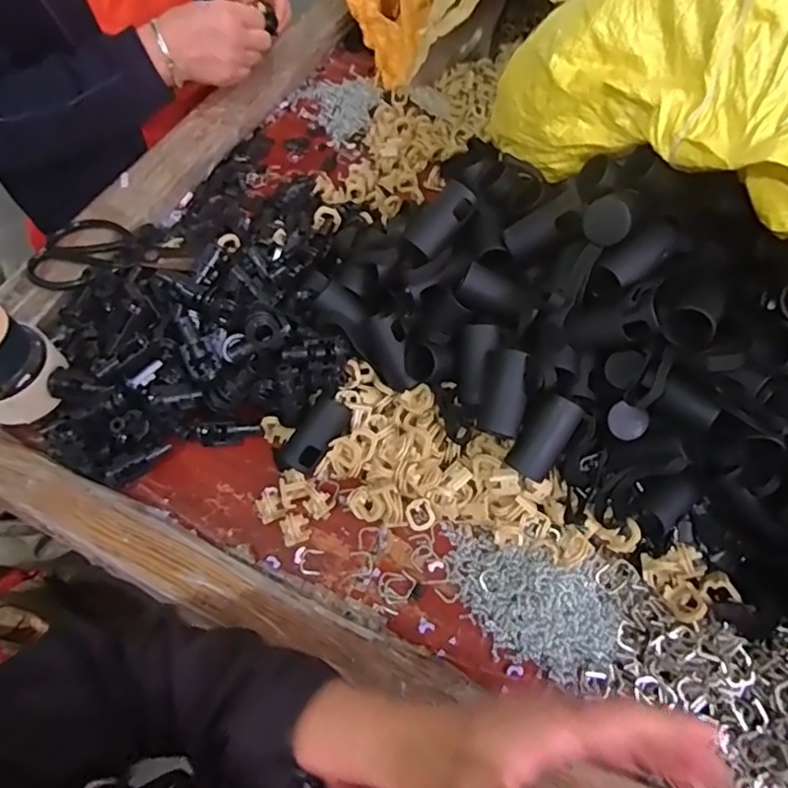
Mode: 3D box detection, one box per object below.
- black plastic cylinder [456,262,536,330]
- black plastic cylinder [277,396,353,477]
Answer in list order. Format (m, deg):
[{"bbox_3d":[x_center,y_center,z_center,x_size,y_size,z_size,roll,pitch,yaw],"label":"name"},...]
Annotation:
[{"bbox_3d":[0.078,-0.074,0.428,0.058,0.026,0.030,30,66,20],"label":"black plastic cylinder"},{"bbox_3d":[-0.065,0.037,0.454,0.030,0.027,0.072,42,96,24],"label":"black plastic cylinder"}]

